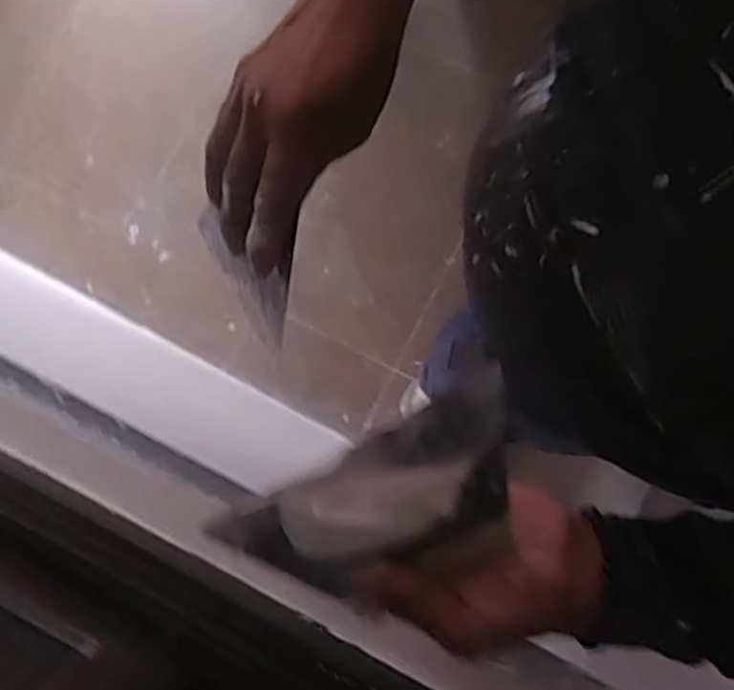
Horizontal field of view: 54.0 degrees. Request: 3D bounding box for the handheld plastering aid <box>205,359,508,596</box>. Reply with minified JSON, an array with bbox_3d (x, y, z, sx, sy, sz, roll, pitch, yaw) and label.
[{"bbox_3d":[0.008,0.068,0.324,0.137,0.019,0.069,-32,117,2],"label":"handheld plastering aid"}]

